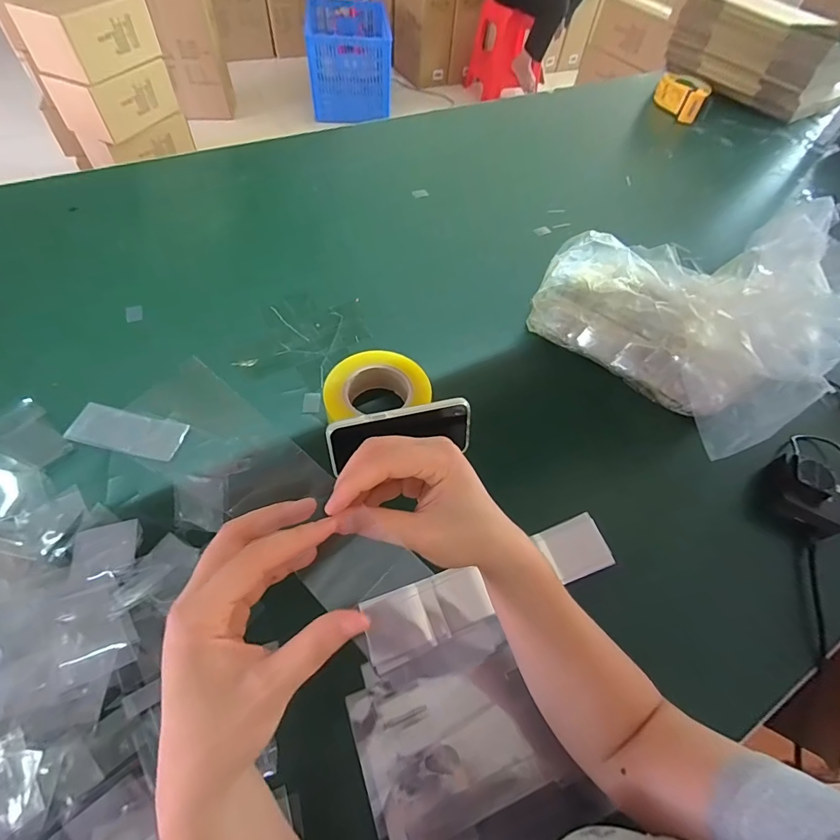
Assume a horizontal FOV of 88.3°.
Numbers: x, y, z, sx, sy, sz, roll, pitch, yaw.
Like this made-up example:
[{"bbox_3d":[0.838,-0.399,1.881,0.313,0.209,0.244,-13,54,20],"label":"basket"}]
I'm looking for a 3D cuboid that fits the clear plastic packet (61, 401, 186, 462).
[{"bbox_3d":[-0.351,0.013,0.522,0.131,0.009,0.055,11,56,2],"label":"clear plastic packet"}]

